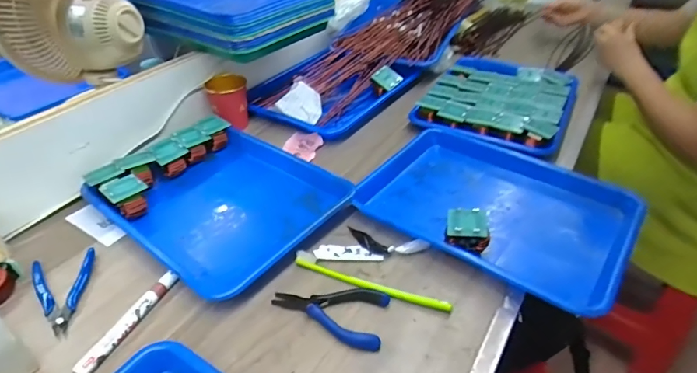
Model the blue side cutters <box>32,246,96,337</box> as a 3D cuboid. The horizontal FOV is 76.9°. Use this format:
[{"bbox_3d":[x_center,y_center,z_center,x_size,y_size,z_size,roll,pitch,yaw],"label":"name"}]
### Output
[{"bbox_3d":[-0.328,0.118,0.494,0.061,0.017,0.114,-12,39,-15],"label":"blue side cutters"}]

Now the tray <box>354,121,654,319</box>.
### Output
[{"bbox_3d":[0.198,0.026,0.603,0.335,0.061,0.261,26,37,30],"label":"tray"}]

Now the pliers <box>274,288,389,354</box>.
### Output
[{"bbox_3d":[-0.021,0.131,0.470,0.121,0.013,0.067,10,39,13],"label":"pliers"}]

